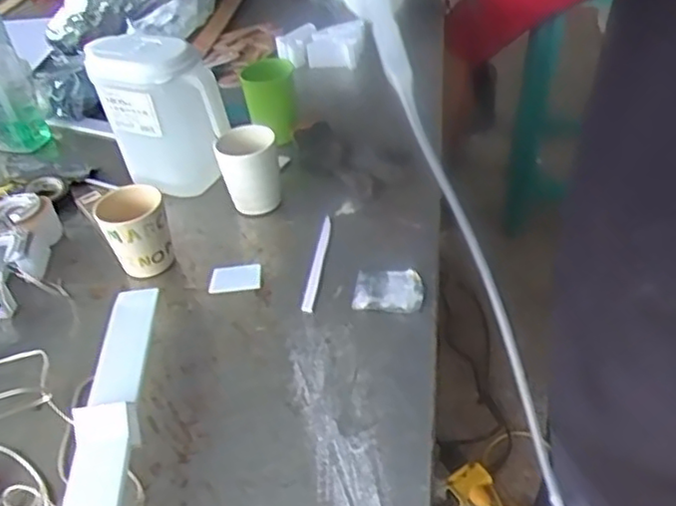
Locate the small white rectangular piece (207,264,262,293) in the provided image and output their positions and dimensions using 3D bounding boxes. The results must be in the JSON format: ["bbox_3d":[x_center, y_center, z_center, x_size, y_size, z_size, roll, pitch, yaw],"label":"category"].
[{"bbox_3d":[-0.114,0.027,0.751,0.056,0.005,0.035,-7,40,0],"label":"small white rectangular piece"}]

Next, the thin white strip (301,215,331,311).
[{"bbox_3d":[-0.020,0.006,0.747,0.014,0.006,0.157,2,39,9],"label":"thin white strip"}]

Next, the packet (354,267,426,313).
[{"bbox_3d":[0.052,0.038,0.698,0.070,0.006,0.062,0,41,7],"label":"packet"}]

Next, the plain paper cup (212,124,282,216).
[{"bbox_3d":[-0.107,-0.099,0.830,0.072,0.096,0.074,-4,40,3],"label":"plain paper cup"}]

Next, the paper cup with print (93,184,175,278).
[{"bbox_3d":[-0.226,-0.025,0.764,0.068,0.090,0.074,-4,40,3],"label":"paper cup with print"}]

